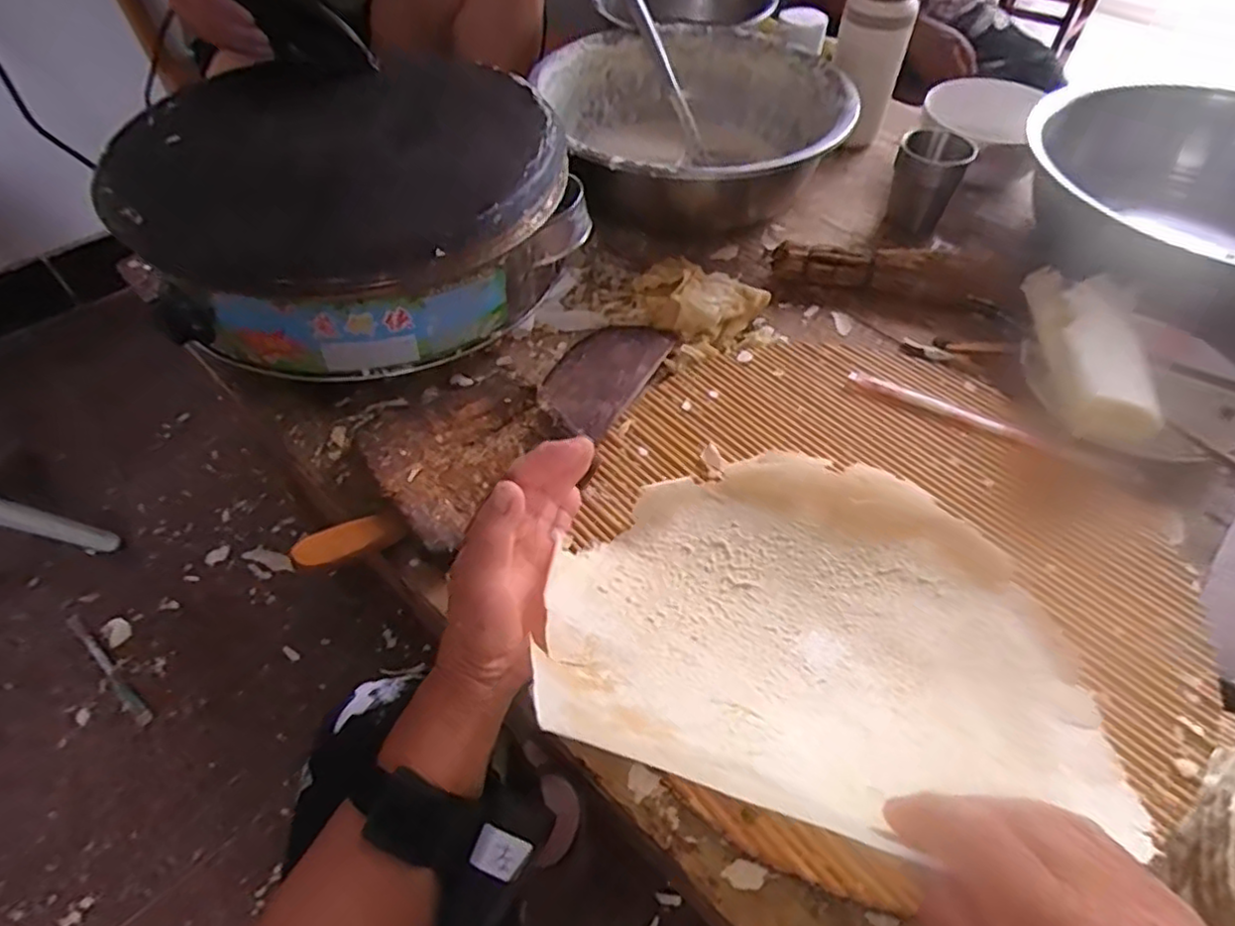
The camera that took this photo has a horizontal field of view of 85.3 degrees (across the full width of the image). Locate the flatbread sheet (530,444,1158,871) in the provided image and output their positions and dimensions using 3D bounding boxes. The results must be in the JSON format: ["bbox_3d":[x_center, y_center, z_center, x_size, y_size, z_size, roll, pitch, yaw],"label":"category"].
[{"bbox_3d":[0.123,0.076,0.385,0.316,0.120,0.268,1,51,-1],"label":"flatbread sheet"}]

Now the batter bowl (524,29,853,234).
[{"bbox_3d":[0.086,-0.385,0.778,0.322,0.110,0.335,1,51,-1],"label":"batter bowl"}]

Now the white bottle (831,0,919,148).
[{"bbox_3d":[0.305,-0.500,0.809,0.067,0.192,0.063,-19,54,-16],"label":"white bottle"}]

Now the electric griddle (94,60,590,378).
[{"bbox_3d":[-0.250,-0.241,0.622,0.386,0.129,0.352,37,58,25],"label":"electric griddle"}]

